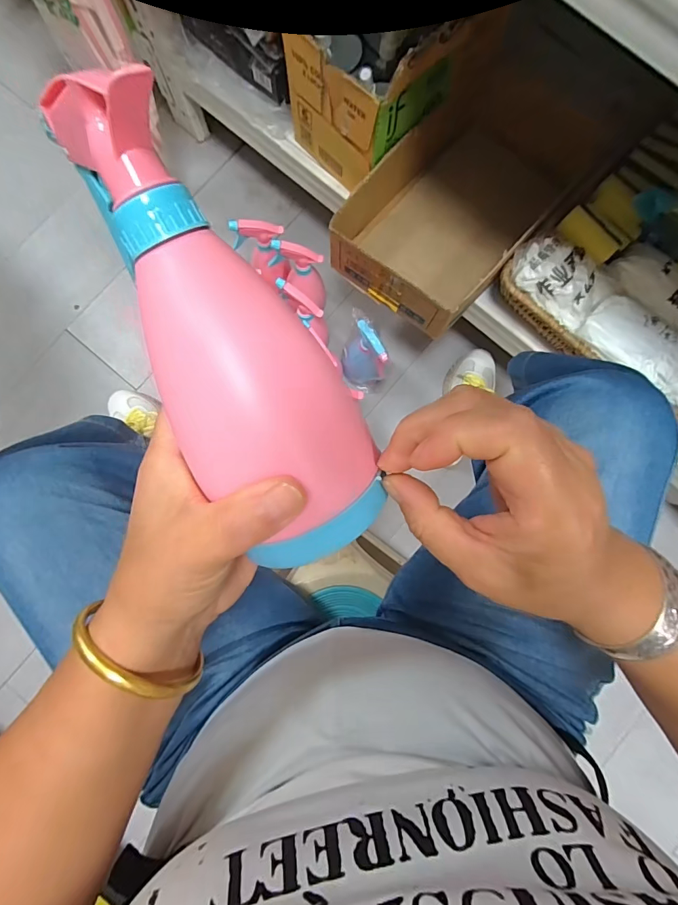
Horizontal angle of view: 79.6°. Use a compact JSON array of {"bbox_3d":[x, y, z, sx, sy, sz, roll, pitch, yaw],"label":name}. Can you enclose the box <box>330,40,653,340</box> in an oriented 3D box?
[{"bbox_3d":[0.212,-0.426,0.671,0.251,0.131,0.452,44,85,2],"label":"box"}]

